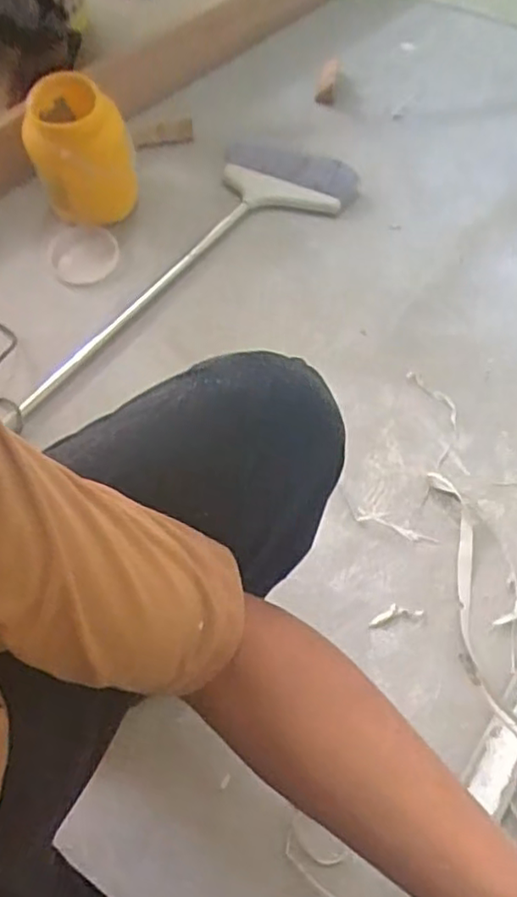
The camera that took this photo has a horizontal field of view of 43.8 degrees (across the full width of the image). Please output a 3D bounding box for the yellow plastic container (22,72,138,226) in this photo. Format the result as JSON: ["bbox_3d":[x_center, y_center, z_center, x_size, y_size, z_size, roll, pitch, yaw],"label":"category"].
[{"bbox_3d":[-0.296,-0.488,1.113,0.169,0.223,0.163,-17,63,-8],"label":"yellow plastic container"}]

